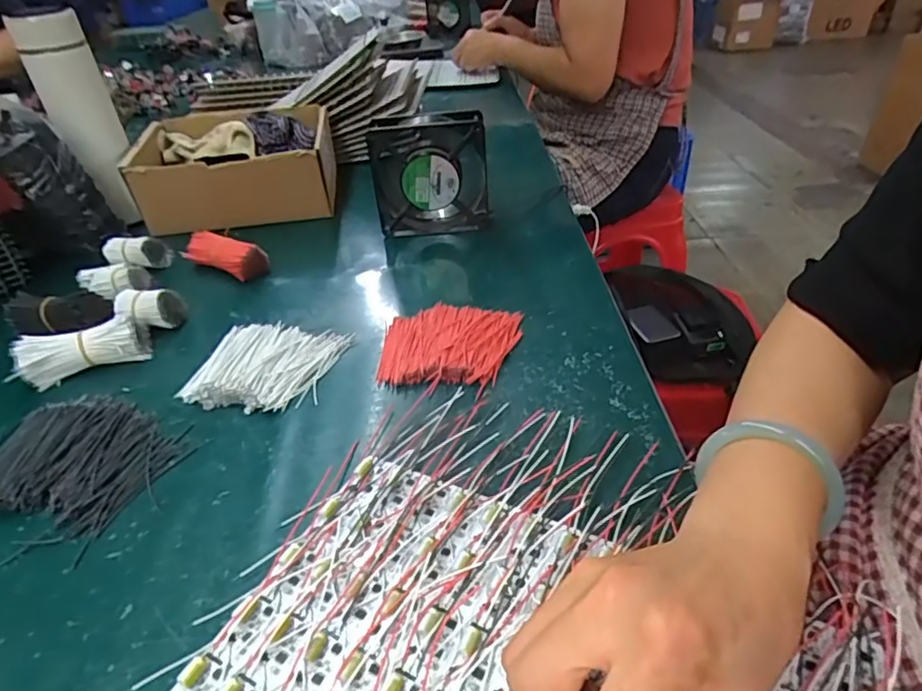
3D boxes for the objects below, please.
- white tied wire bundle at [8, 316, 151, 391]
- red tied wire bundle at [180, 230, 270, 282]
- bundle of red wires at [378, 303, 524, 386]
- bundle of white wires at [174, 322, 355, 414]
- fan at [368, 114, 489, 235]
[{"bbox_3d":[-0.308,0.004,0.474,0.094,0.034,0.033,-22,40,-22],"label":"white tied wire bundle"},{"bbox_3d":[-0.241,-0.094,0.595,0.083,0.032,0.036,10,39,18],"label":"red tied wire bundle"},{"bbox_3d":[-0.009,-0.002,0.472,0.110,0.013,0.093,2,37,7],"label":"bundle of red wires"},{"bbox_3d":[-0.156,0.013,0.468,0.104,0.015,0.100,6,38,13],"label":"bundle of white wires"},{"bbox_3d":[-0.032,-0.176,0.618,0.119,0.126,0.030,-7,37,-5],"label":"fan"}]

